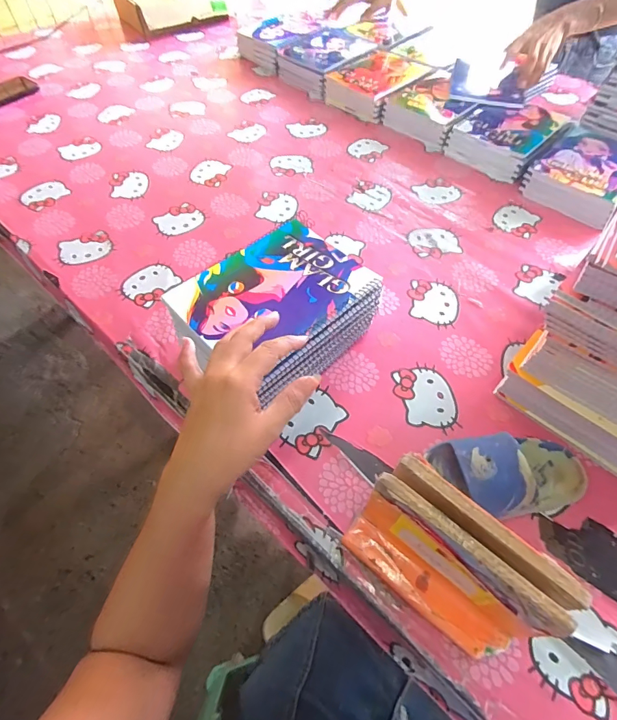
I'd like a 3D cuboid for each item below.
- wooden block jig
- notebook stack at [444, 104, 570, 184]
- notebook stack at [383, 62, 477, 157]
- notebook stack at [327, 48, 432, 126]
[{"bbox_3d":[0.116,0.169,0.337,0.156,0.111,0.072,35,63,21],"label":"wooden block jig"},{"bbox_3d":[0.390,-0.441,0.785,0.166,0.050,0.209,36,63,21],"label":"notebook stack"},{"bbox_3d":[0.278,-0.544,0.848,0.149,0.058,0.242,32,62,19],"label":"notebook stack"},{"bbox_3d":[0.156,-0.620,0.900,0.171,0.051,0.205,34,62,20],"label":"notebook stack"}]

